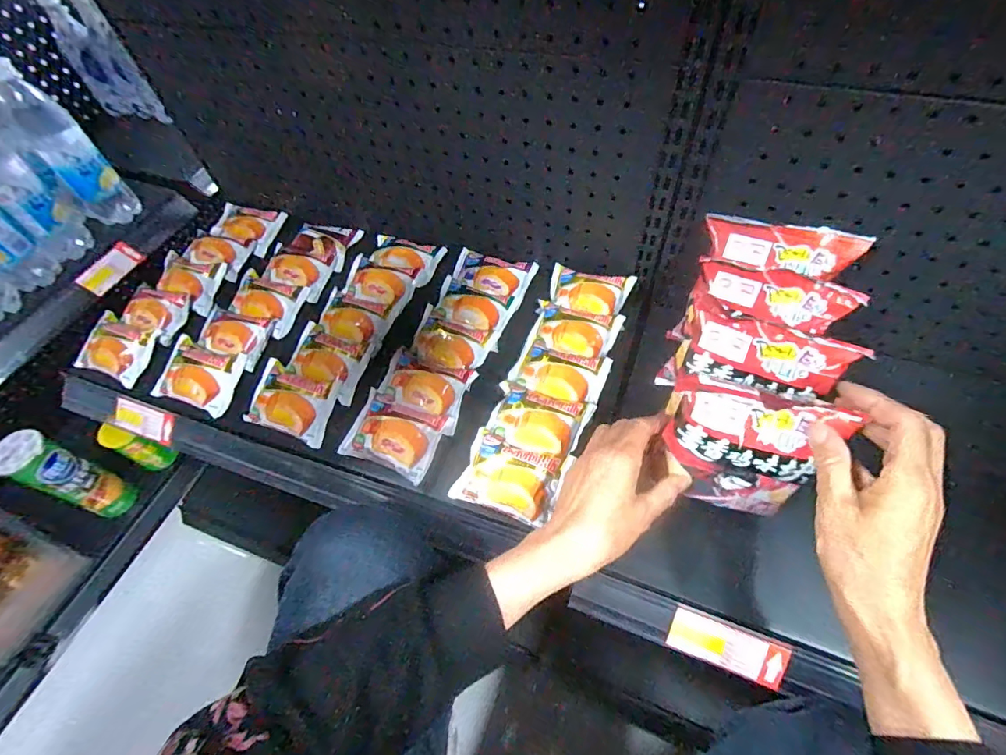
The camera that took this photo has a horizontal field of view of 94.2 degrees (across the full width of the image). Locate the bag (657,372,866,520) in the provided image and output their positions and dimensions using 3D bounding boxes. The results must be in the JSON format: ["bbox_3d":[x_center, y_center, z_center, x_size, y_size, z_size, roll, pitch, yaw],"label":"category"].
[{"bbox_3d":[0.193,0.060,0.376,0.120,0.119,0.049,10,59,10],"label":"bag"}]

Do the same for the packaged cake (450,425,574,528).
[{"bbox_3d":[0.008,0.096,0.458,0.100,0.027,0.070,16,60,14],"label":"packaged cake"}]

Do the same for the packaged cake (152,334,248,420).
[{"bbox_3d":[-0.362,-0.004,0.554,0.095,0.035,0.073,16,60,14],"label":"packaged cake"}]

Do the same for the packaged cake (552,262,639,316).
[{"bbox_3d":[0.105,-0.104,0.581,0.100,0.024,0.072,15,60,14],"label":"packaged cake"}]

